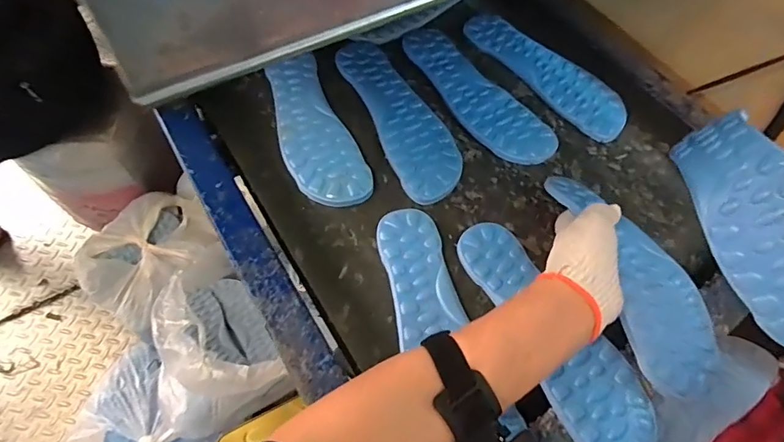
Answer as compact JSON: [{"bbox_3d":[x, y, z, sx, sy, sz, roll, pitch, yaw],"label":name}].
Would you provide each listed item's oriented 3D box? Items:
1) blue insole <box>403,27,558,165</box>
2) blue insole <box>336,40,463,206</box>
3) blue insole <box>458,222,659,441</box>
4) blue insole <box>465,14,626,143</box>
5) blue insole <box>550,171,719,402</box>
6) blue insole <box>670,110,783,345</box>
[{"bbox_3d":[0.098,-0.163,0.567,0.079,0.006,0.252,-34,68,-19],"label":"blue insole"},{"bbox_3d":[0.006,-0.134,0.545,0.078,0.004,0.256,-21,65,-14],"label":"blue insole"},{"bbox_3d":[0.151,0.101,0.417,0.080,0.010,0.248,-23,65,-15],"label":"blue insole"},{"bbox_3d":[0.200,-0.202,0.595,0.075,0.013,0.254,-36,69,-20],"label":"blue insole"},{"bbox_3d":[0.222,0.040,0.417,0.078,0.039,0.226,-13,61,-10],"label":"blue insole"},{"bbox_3d":[0.299,0.000,0.356,0.081,0.075,0.184,-9,70,-47],"label":"blue insole"}]

